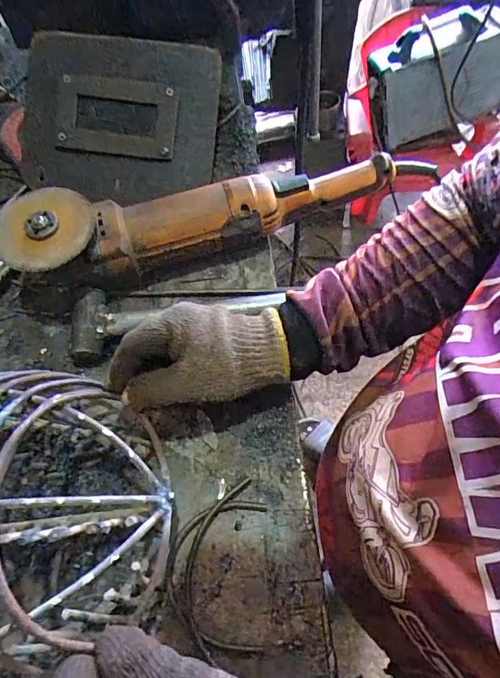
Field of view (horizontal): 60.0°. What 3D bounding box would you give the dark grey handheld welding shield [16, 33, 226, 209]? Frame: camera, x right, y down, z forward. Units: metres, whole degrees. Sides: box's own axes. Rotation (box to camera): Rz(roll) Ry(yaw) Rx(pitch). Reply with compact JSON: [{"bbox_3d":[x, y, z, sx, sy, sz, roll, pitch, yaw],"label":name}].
[{"bbox_3d":[-0.153,-0.248,0.491,0.222,0.029,0.172,9,103,3],"label":"dark grey handheld welding shield"}]

